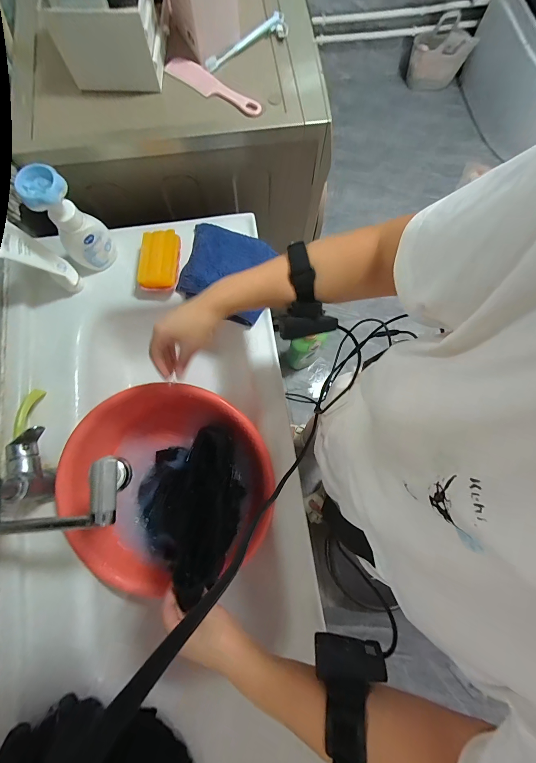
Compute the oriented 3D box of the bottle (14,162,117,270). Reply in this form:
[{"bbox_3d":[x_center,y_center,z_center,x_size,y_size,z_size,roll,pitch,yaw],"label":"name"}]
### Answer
[{"bbox_3d":[-0.352,-0.285,0.548,0.083,0.179,0.063,-35,80,-8],"label":"bottle"}]

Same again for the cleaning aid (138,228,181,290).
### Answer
[{"bbox_3d":[-0.220,-0.245,0.616,0.074,0.040,0.120,3,77,0],"label":"cleaning aid"}]

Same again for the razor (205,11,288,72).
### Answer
[{"bbox_3d":[-0.045,-0.674,0.601,0.185,0.027,0.038,-31,79,-7],"label":"razor"}]

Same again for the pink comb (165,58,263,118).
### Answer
[{"bbox_3d":[-0.105,-0.568,0.585,0.212,0.013,0.045,35,79,7],"label":"pink comb"}]

